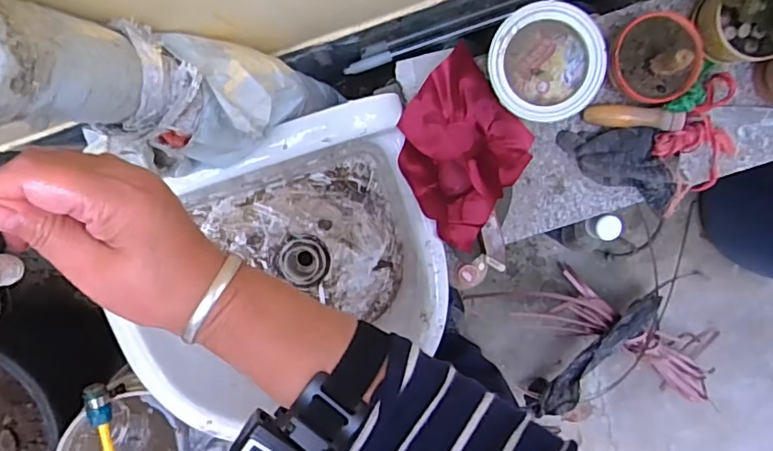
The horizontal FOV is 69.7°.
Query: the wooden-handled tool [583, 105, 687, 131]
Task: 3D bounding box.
[{"bbox_3d":[0.330,-0.144,0.741,0.122,0.034,0.030,11,100,27],"label":"wooden-handled tool"}]

